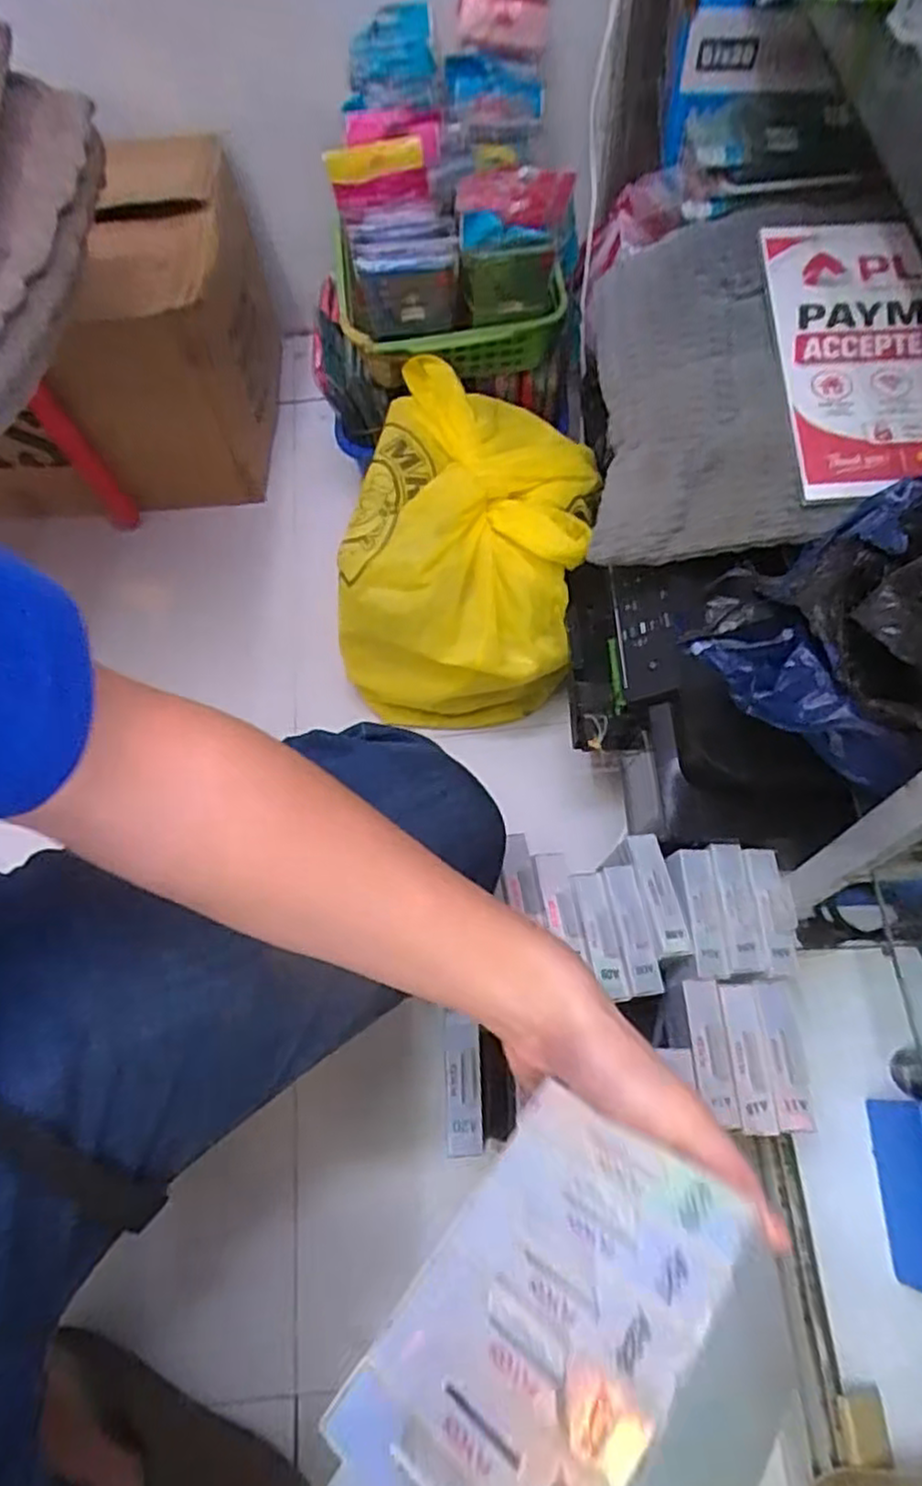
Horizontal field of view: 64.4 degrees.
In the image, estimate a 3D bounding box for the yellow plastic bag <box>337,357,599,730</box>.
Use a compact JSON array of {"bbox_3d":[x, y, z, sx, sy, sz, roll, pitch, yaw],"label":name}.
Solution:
[{"bbox_3d":[0.017,-0.212,0.845,0.243,0.201,0.335,10,66,8],"label":"yellow plastic bag"}]

